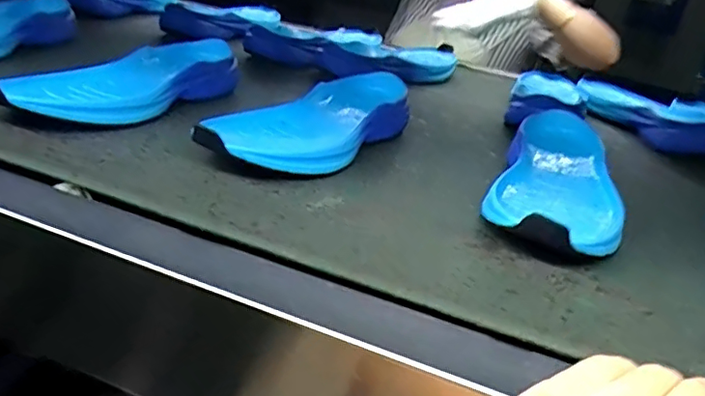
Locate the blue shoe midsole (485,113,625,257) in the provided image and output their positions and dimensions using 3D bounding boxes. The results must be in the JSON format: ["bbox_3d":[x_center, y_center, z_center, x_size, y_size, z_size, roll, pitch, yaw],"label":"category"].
[{"bbox_3d":[0.172,-0.015,0.481,0.094,0.039,0.263,21,32,16],"label":"blue shoe midsole"}]

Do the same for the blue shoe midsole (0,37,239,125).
[{"bbox_3d":[-0.197,-0.105,0.533,0.076,0.041,0.266,21,32,16],"label":"blue shoe midsole"}]

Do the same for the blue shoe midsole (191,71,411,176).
[{"bbox_3d":[-0.030,-0.067,0.522,0.095,0.044,0.257,20,27,23],"label":"blue shoe midsole"}]

